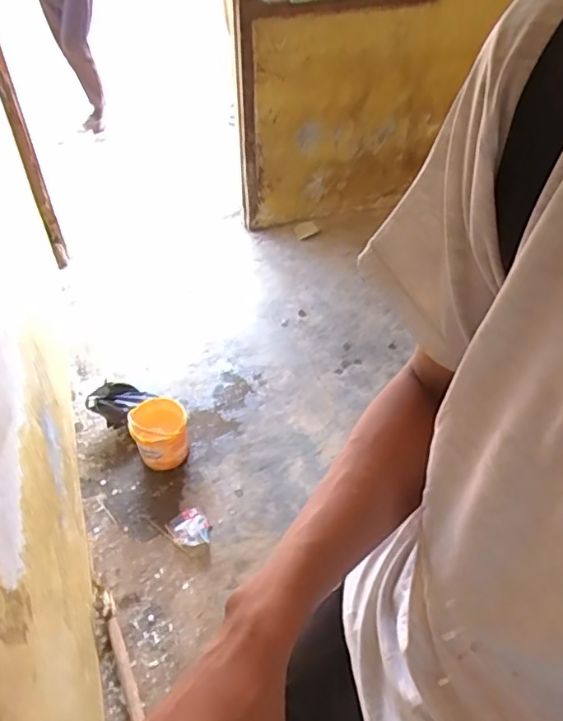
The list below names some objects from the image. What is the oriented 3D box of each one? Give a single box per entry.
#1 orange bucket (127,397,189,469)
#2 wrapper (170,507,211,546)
[{"bbox_3d":[-0.353,0.208,1.693,0.155,0.199,0.146,1,44,-1],"label":"orange bucket"},{"bbox_3d":[-0.246,0.449,1.574,0.098,0.019,0.115,-10,45,-12],"label":"wrapper"}]

